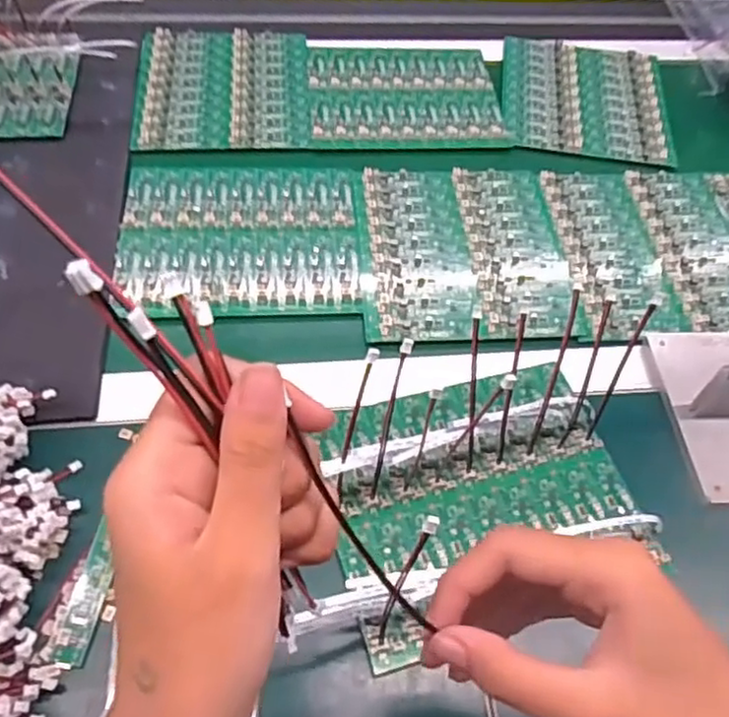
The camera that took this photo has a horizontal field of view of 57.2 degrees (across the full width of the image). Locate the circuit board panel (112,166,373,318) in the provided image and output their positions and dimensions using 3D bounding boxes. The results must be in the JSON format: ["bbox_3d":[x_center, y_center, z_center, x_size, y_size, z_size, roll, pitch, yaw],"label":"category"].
[{"bbox_3d":[-0.100,-0.106,0.568,0.204,0.015,0.171,-2,54,-6],"label":"circuit board panel"}]

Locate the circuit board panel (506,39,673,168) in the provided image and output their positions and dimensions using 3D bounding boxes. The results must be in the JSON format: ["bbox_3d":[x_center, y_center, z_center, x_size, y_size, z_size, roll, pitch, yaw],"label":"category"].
[{"bbox_3d":[0.234,-0.274,0.706,0.173,0.010,0.185,9,53,2],"label":"circuit board panel"}]

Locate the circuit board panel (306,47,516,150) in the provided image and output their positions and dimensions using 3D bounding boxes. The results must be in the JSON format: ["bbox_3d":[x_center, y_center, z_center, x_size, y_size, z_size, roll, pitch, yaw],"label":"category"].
[{"bbox_3d":[0.042,-0.274,0.691,0.193,0.008,0.167,-1,54,-5],"label":"circuit board panel"}]

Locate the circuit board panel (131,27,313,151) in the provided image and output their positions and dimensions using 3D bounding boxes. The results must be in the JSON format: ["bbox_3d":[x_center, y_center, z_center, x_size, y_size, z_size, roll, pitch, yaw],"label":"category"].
[{"bbox_3d":[-0.143,-0.281,0.686,0.170,0.014,0.190,-3,54,-6],"label":"circuit board panel"}]

